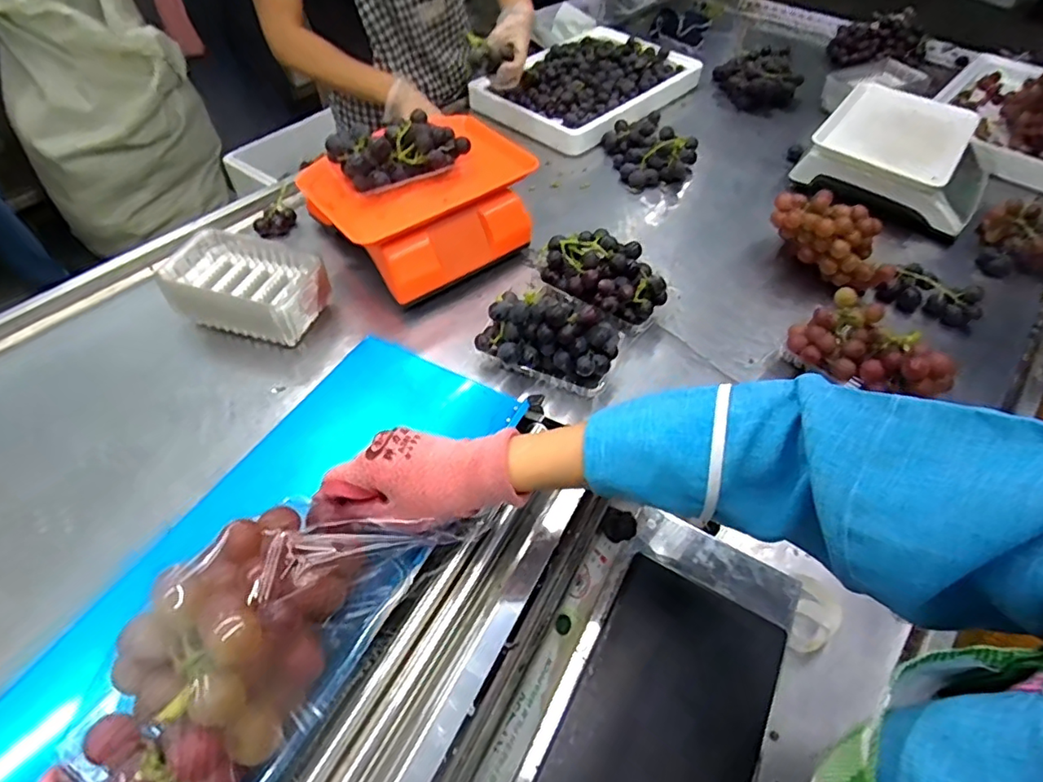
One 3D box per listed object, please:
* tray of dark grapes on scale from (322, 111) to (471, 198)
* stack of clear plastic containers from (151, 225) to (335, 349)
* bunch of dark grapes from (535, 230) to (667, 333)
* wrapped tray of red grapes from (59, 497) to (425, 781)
[{"bbox_3d":[-0.165,-0.329,0.778,0.182,0.066,0.089,-27,56,-21],"label":"tray of dark grapes on scale"},{"bbox_3d":[-0.365,-0.136,0.759,0.178,0.076,0.121,12,52,9],"label":"stack of clear plastic containers"},{"bbox_3d":[0.119,-0.161,0.795,0.173,0.080,0.132,36,59,25],"label":"bunch of dark grapes"},{"bbox_3d":[-0.153,0.138,0.314,0.095,0.081,0.183,21,54,16],"label":"wrapped tray of red grapes"}]

